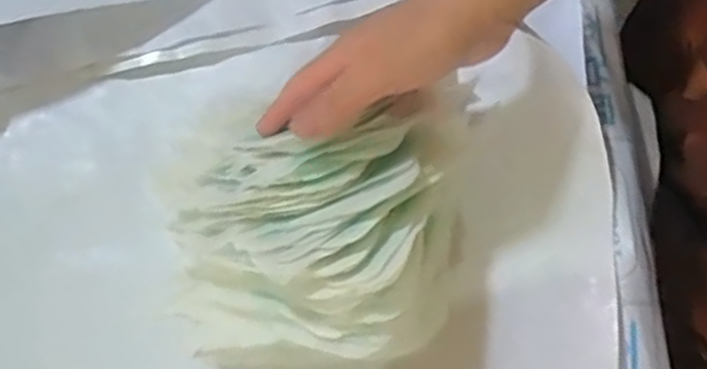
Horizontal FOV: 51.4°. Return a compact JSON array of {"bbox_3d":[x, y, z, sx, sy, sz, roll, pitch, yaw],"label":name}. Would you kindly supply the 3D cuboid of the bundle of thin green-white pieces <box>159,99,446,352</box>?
[{"bbox_3d":[-0.035,0.022,0.455,0.183,0.096,0.156,2,74,0],"label":"bundle of thin green-white pieces"}]

